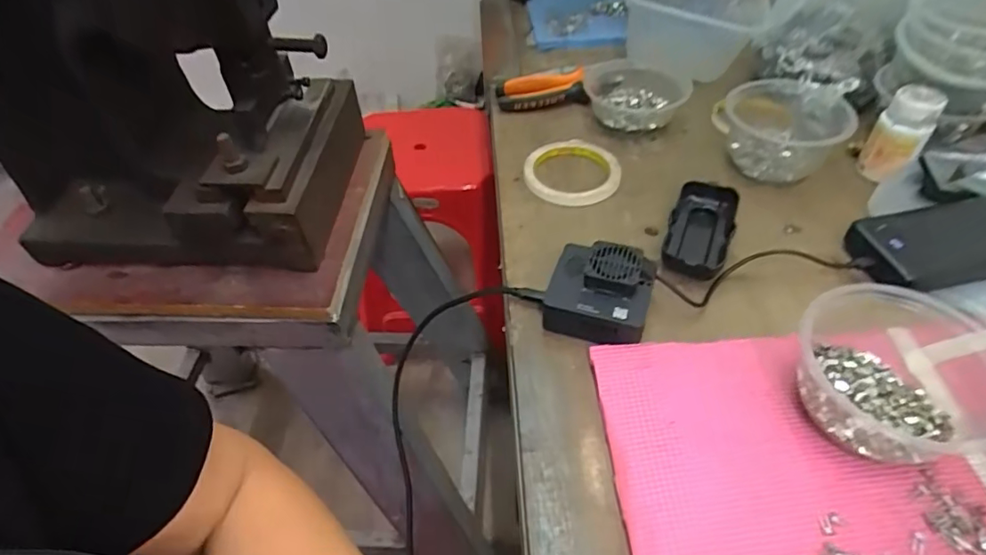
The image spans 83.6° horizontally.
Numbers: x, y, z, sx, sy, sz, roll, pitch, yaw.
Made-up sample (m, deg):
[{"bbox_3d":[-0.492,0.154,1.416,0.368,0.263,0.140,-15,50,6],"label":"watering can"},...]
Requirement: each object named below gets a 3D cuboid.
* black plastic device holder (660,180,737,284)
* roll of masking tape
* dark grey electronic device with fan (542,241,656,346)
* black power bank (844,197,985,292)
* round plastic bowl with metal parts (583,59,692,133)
[{"bbox_3d":[0.184,-0.041,0.489,0.053,0.022,0.117,18,52,21],"label":"black plastic device holder"},{"bbox_3d":[0.082,-0.111,0.570,0.095,0.013,0.097,-3,47,3],"label":"roll of masking tape"},{"bbox_3d":[0.083,0.010,0.435,0.077,0.042,0.071,14,50,18],"label":"dark grey electronic device with fan"},{"bbox_3d":[0.384,-0.033,0.456,0.164,0.024,0.072,-12,48,-6],"label":"black power bank"},{"bbox_3d":[0.162,-0.211,0.634,0.113,0.039,0.104,5,48,10],"label":"round plastic bowl with metal parts"}]

